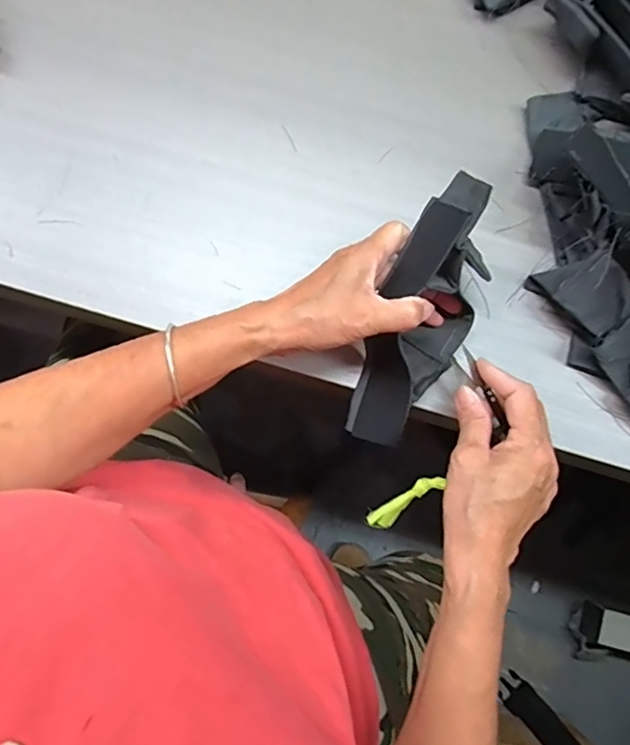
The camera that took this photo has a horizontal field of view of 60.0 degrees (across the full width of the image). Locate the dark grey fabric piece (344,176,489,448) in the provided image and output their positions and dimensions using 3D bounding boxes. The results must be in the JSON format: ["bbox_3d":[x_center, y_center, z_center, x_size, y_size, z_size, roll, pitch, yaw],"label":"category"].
[{"bbox_3d":[0.078,-0.039,0.389,0.064,0.052,0.189,19,115,4],"label":"dark grey fabric piece"}]

